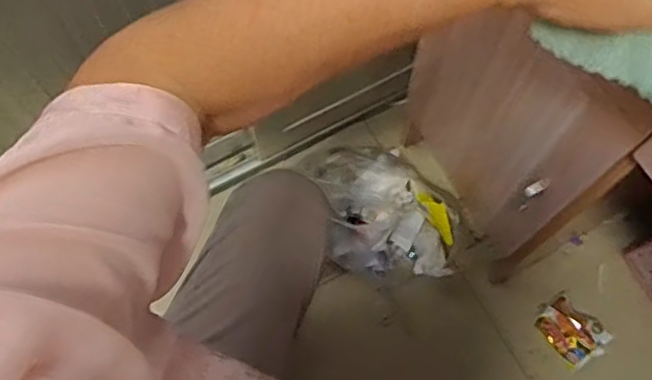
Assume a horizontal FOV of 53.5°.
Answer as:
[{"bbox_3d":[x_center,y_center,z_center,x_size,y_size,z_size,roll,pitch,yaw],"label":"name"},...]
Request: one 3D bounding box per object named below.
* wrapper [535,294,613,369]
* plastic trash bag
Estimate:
[{"bbox_3d":[0.381,0.216,1.002,0.079,0.029,0.100,-35,75,-11],"label":"wrapper"},{"bbox_3d":[0.083,0.027,0.996,0.223,0.130,0.202,-1,71,0],"label":"plastic trash bag"}]

